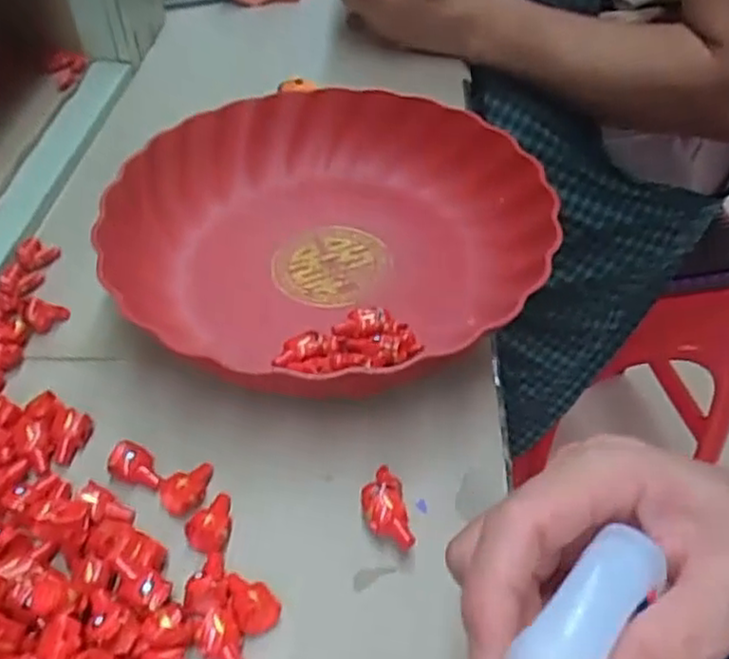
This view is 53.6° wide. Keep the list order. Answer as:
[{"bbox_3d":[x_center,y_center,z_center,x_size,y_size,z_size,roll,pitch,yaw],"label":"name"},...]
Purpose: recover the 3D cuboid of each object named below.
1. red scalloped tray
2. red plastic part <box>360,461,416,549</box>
[{"bbox_3d":[-0.016,-0.056,0.413,0.235,0.048,0.234,11,47,11],"label":"red scalloped tray"},{"bbox_3d":[0.009,0.077,0.312,0.018,0.015,0.039,-8,47,-7],"label":"red plastic part"}]

